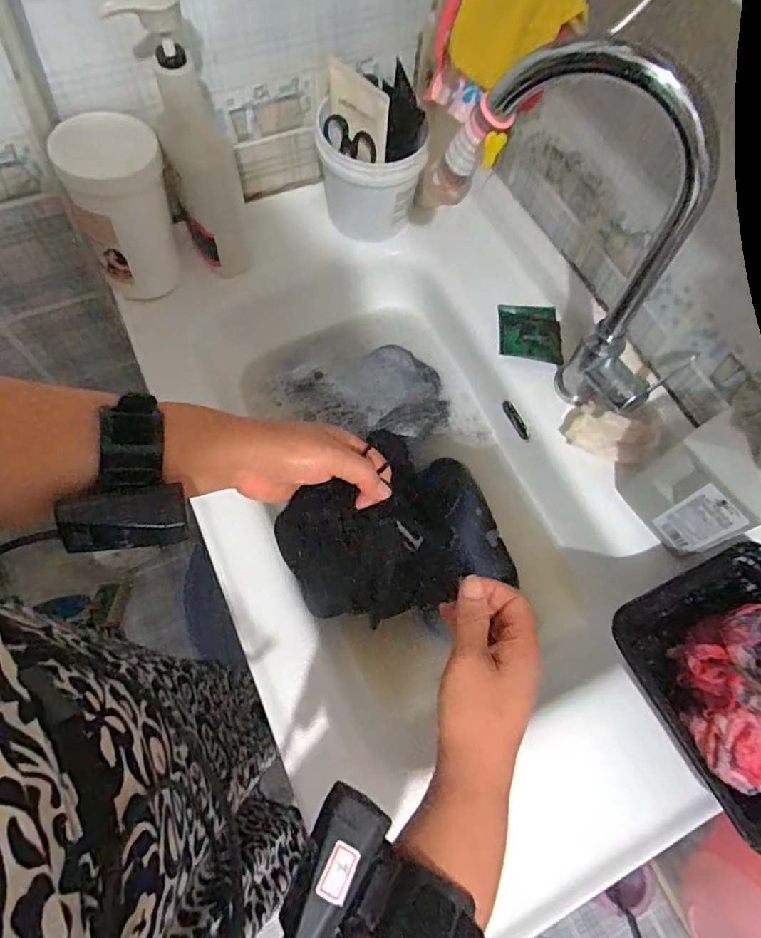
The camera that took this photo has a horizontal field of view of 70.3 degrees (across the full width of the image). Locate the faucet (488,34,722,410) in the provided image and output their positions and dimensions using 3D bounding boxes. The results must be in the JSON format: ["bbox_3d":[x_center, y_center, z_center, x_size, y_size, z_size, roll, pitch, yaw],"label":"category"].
[{"bbox_3d":[0.187,-0.183,0.472,0.222,0.312,0.081,37,69,12],"label":"faucet"}]

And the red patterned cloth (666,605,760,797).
[{"bbox_3d":[0.294,0.174,0.417,0.134,0.059,0.114,-22,69,-12],"label":"red patterned cloth"}]

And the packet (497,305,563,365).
[{"bbox_3d":[0.172,-0.159,0.621,0.070,0.020,0.079,7,66,0],"label":"packet"}]

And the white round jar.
[{"bbox_3d":[-0.261,-0.267,0.569,0.096,0.159,0.091,1,66,-3],"label":"white round jar"}]

